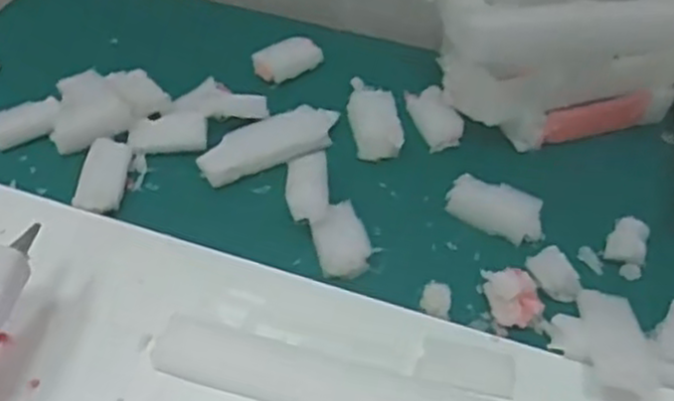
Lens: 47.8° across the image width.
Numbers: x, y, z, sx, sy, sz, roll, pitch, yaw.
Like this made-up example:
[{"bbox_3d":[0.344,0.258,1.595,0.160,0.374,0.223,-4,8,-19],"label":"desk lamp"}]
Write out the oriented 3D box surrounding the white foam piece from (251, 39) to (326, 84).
[{"bbox_3d":[-0.039,-0.114,0.616,0.058,0.015,0.028,-30,55,-26],"label":"white foam piece"}]

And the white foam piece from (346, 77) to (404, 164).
[{"bbox_3d":[0.028,-0.060,0.563,0.035,0.023,0.062,-8,48,-9],"label":"white foam piece"}]

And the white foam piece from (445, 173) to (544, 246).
[{"bbox_3d":[0.107,0.005,0.508,0.065,0.017,0.029,25,51,20],"label":"white foam piece"}]

